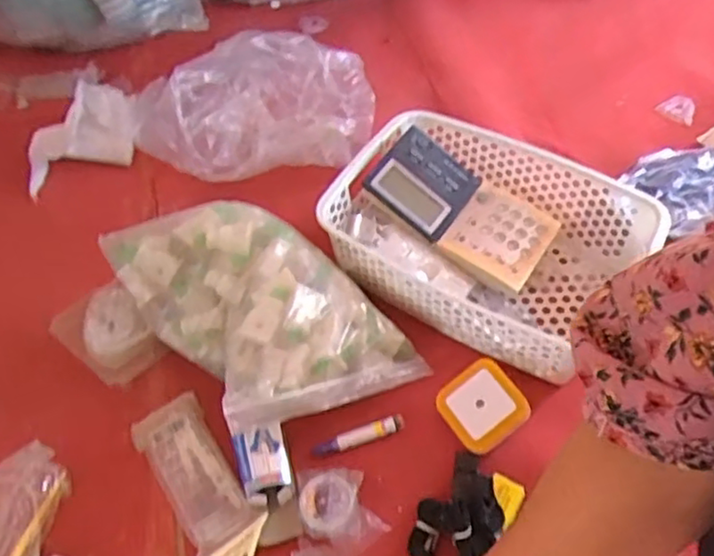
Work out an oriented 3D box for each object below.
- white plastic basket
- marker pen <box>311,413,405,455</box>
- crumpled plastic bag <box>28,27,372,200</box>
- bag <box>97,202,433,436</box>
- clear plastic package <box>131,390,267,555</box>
[{"bbox_3d":[0.115,-0.039,0.639,0.271,0.083,0.198,29,63,22],"label":"white plastic basket"},{"bbox_3d":[0.001,0.136,0.576,0.079,0.013,0.016,-16,54,-7],"label":"marker pen"},{"bbox_3d":[-0.181,-0.205,0.762,0.389,0.078,0.188,-8,53,-1],"label":"crumpled plastic bag"},{"bbox_3d":[-0.085,0.024,0.604,0.175,0.091,0.247,-35,60,-18],"label":"bag"},{"bbox_3d":[-0.138,0.161,0.566,0.058,0.009,0.134,-31,57,-17],"label":"clear plastic package"}]

